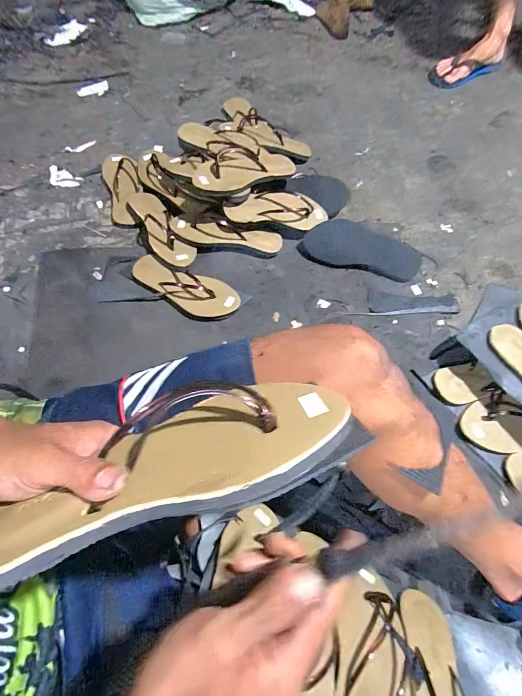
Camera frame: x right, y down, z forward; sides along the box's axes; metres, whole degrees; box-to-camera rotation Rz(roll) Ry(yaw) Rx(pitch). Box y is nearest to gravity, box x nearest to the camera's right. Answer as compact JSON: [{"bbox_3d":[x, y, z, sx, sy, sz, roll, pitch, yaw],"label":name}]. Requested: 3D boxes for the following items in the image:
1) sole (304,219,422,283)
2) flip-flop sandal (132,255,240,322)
[{"bbox_3d":[0.231,-0.223,0.755,0.251,0.034,0.111,16,66,5],"label":"sole"},{"bbox_3d":[-0.157,-0.126,0.688,0.228,0.048,0.093,17,66,6],"label":"flip-flop sandal"}]

